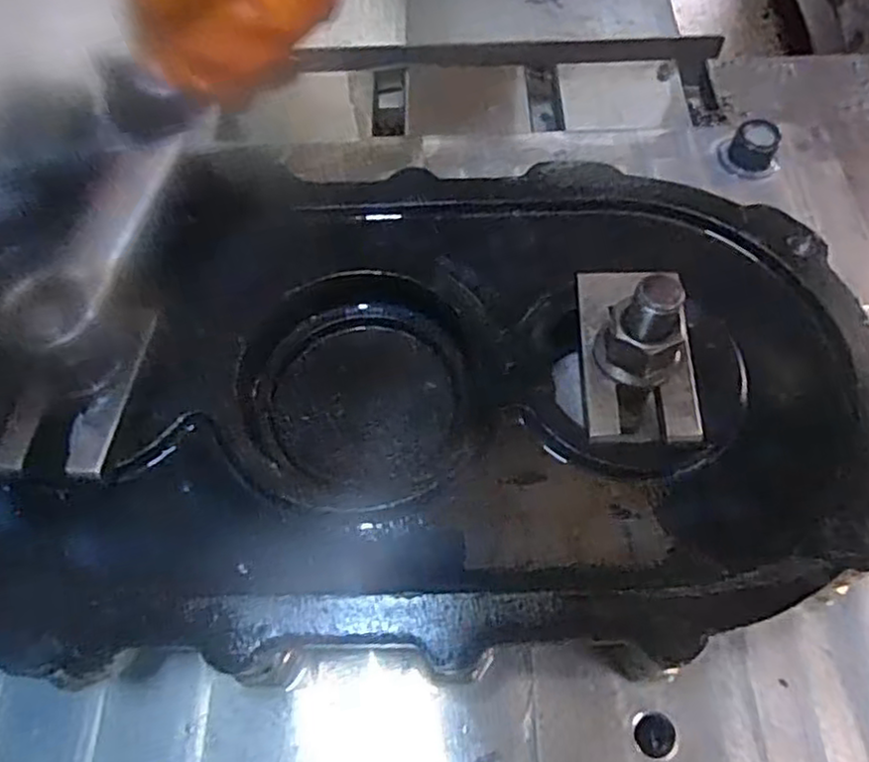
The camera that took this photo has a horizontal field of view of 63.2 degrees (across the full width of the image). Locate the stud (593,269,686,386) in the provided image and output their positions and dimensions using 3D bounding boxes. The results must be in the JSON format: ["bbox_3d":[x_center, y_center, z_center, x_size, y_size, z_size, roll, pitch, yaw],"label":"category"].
[{"bbox_3d":[0.072,-0.017,0.245,0.027,0.041,0.021,19,63,12],"label":"stud"}]

